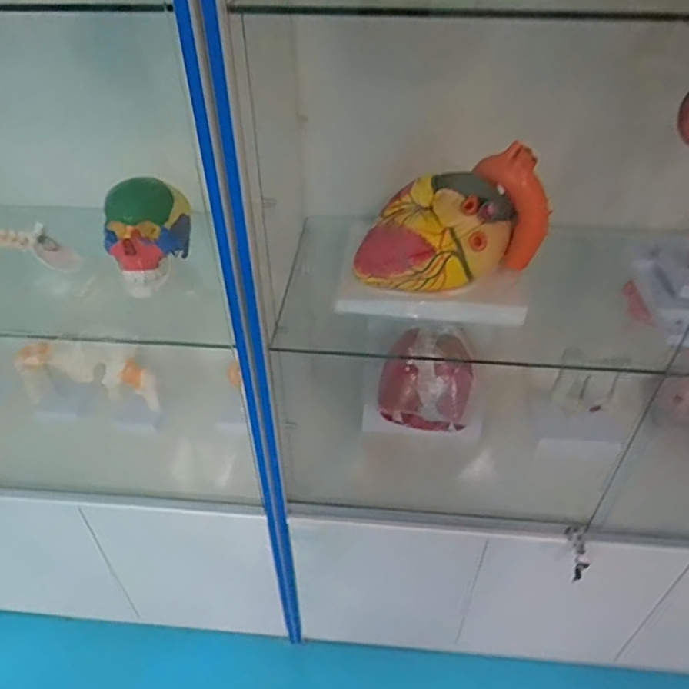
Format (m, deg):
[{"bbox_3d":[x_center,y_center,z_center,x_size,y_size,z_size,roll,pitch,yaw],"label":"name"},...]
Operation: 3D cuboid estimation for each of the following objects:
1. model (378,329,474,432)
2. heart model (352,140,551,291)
[{"bbox_3d":[0.154,0.081,1.117,0.168,0.220,0.082,5,42,6],"label":"model"},{"bbox_3d":[0.150,-0.184,0.829,0.253,0.200,0.107,2,42,2],"label":"heart model"}]

